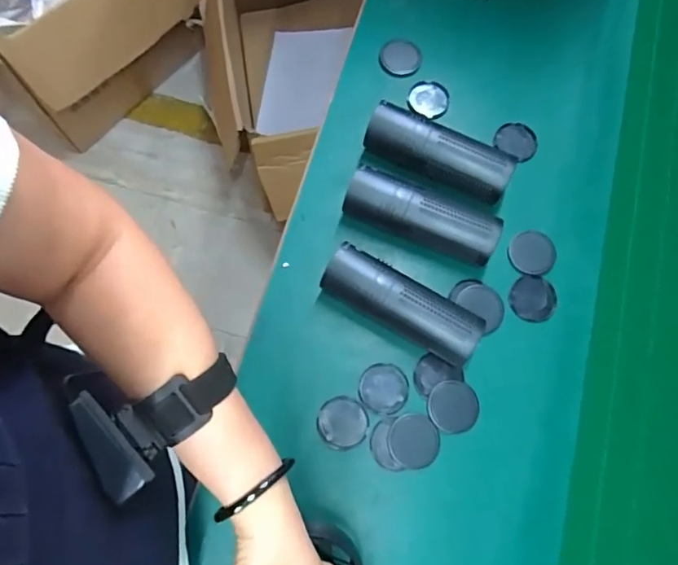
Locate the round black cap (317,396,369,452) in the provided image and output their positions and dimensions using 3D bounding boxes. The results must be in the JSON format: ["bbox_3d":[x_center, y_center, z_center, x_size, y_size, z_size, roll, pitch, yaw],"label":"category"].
[{"bbox_3d":[0.004,0.139,0.506,0.049,0.004,0.049,1,72,-2],"label":"round black cap"}]

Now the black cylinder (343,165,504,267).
[{"bbox_3d":[0.089,-0.073,0.547,0.161,0.056,0.050,20,73,4],"label":"black cylinder"}]

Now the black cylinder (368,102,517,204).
[{"bbox_3d":[0.108,-0.138,0.569,0.164,0.051,0.052,25,73,6],"label":"black cylinder"}]

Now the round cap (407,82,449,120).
[{"bbox_3d":[0.109,-0.223,0.620,0.047,0.004,0.050,1,72,-2],"label":"round cap"}]

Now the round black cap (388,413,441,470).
[{"bbox_3d":[0.074,0.156,0.504,0.049,0.004,0.051,1,72,-2],"label":"round black cap"}]

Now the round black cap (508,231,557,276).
[{"bbox_3d":[0.211,-0.032,0.562,0.049,0.009,0.046,1,72,-2],"label":"round black cap"}]

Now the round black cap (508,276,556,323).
[{"bbox_3d":[0.209,0.018,0.554,0.047,0.008,0.048,1,72,-2],"label":"round black cap"}]

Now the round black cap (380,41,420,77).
[{"bbox_3d":[0.077,-0.281,0.637,0.049,0.004,0.048,1,72,-2],"label":"round black cap"}]

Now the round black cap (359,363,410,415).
[{"bbox_3d":[0.046,0.108,0.520,0.048,0.004,0.050,1,72,-2],"label":"round black cap"}]

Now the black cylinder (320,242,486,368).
[{"bbox_3d":[0.063,0.023,0.522,0.163,0.057,0.052,29,73,7],"label":"black cylinder"}]

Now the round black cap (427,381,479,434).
[{"bbox_3d":[0.115,0.125,0.514,0.049,0.006,0.049,1,72,-2],"label":"round black cap"}]

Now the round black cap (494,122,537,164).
[{"bbox_3d":[0.212,-0.169,0.611,0.049,0.006,0.044,36,74,9],"label":"round black cap"}]

